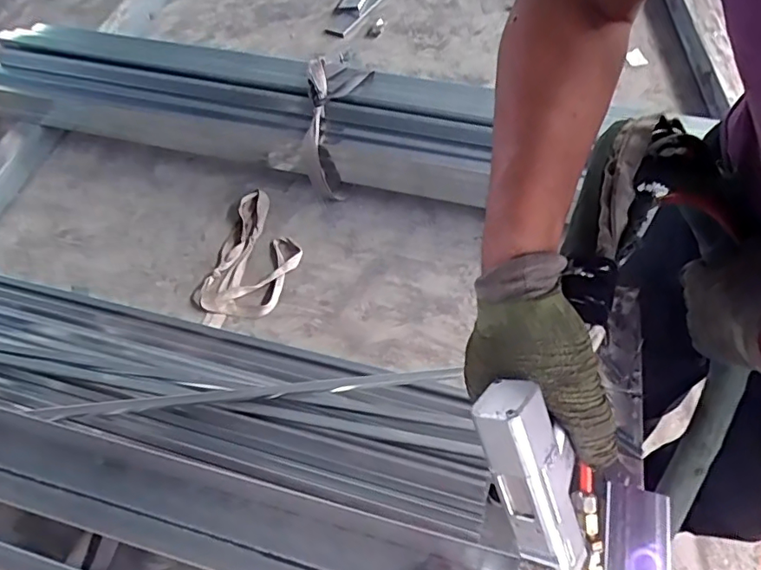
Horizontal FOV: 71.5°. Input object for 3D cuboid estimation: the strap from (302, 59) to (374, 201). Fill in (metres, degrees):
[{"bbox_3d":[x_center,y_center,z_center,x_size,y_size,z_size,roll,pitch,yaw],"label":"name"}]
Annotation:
[{"bbox_3d":[-0.153,-0.480,1.737,0.180,0.397,0.268,16,59,14],"label":"strap"}]

